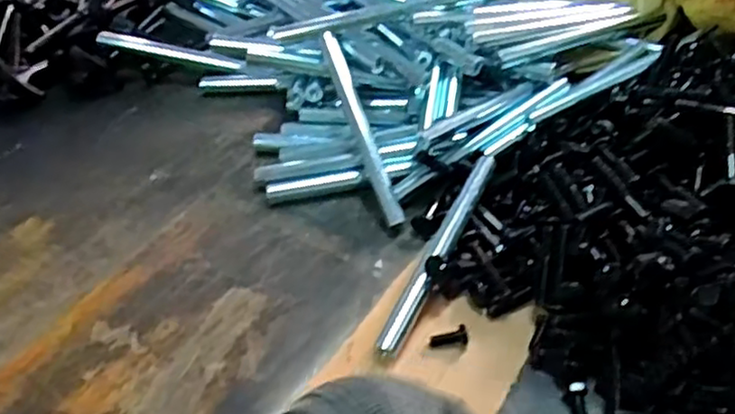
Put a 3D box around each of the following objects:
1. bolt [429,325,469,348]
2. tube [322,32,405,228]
[{"bbox_3d":[0.052,0.083,0.442,0.025,0.009,0.008,-18,38,15],"label":"bolt"},{"bbox_3d":[-0.006,-0.064,0.550,0.014,0.011,0.174,-15,71,-12],"label":"tube"}]

